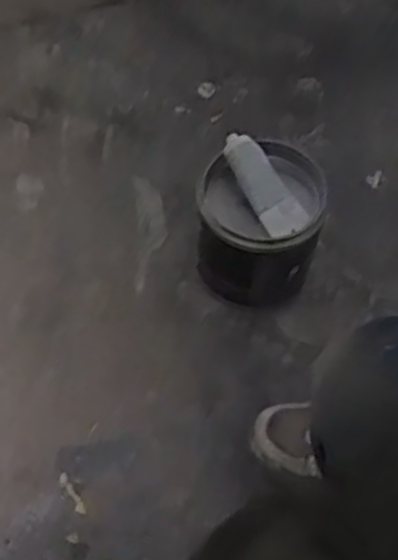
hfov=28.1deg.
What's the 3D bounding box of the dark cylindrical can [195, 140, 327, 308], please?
[{"bbox_3d":[0.071,-0.060,0.983,0.141,0.168,0.134,1,59,-2],"label":"dark cylindrical can"}]

